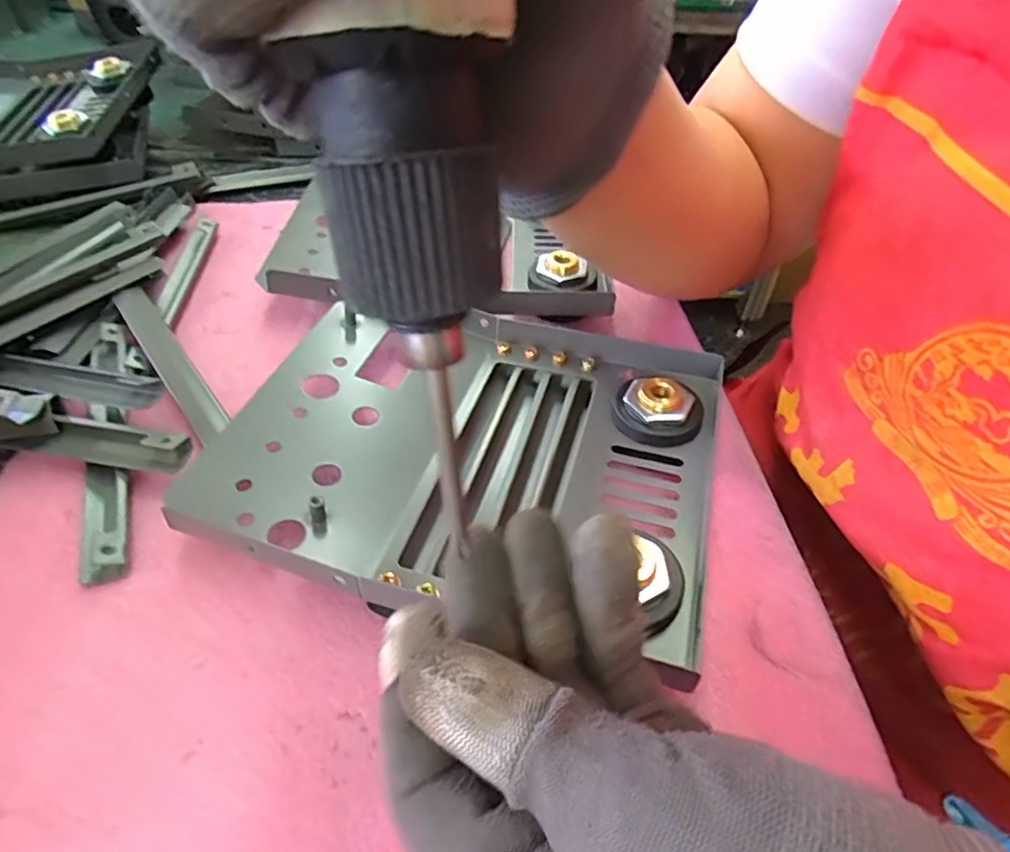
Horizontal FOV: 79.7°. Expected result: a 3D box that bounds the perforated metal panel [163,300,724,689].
[{"bbox_3d":[-0.012,0.007,0.247,0.194,0.029,0.147,12,45,9],"label":"perforated metal panel"}]

